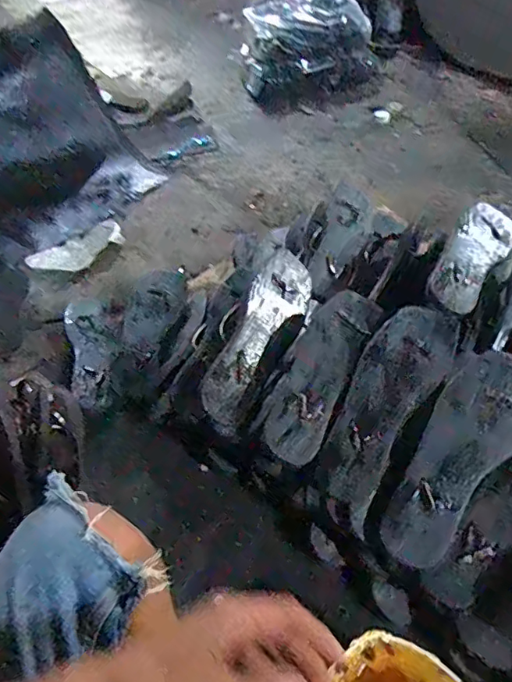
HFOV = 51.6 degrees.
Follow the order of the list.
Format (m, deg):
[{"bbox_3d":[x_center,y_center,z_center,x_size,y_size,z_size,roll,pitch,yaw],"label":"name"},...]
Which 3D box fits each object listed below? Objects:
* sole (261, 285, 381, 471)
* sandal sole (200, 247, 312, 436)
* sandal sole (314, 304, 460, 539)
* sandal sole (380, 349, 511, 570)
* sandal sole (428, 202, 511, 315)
[{"bbox_3d":[0.082,0.034,0.662,0.073,0.034,0.239,18,65,23],"label":"sole"},{"bbox_3d":[0.003,-0.011,0.695,0.077,0.015,0.273,40,59,-15],"label":"sandal sole"},{"bbox_3d":[0.154,0.077,0.637,0.097,0.032,0.286,23,73,26],"label":"sandal sole"},{"bbox_3d":[0.230,0.124,0.593,0.092,0.031,0.265,29,76,30],"label":"sandal sole"},{"bbox_3d":[0.304,-0.123,0.732,0.077,0.018,0.231,36,57,5],"label":"sandal sole"}]

